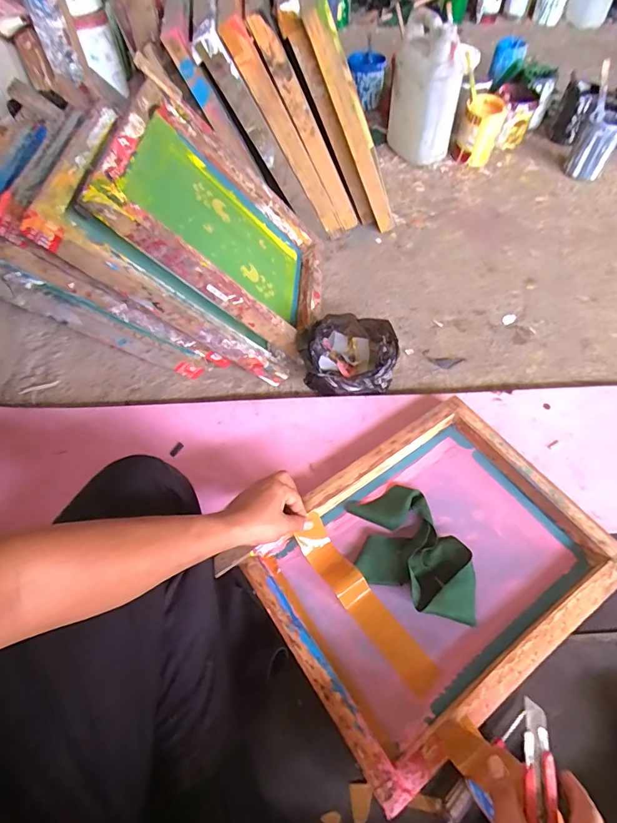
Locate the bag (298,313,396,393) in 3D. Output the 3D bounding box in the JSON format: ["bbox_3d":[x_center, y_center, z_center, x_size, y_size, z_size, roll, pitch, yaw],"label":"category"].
[{"bbox_3d":[0.073,-0.107,0.822,0.174,0.114,0.141,2,57,3],"label":"bag"}]

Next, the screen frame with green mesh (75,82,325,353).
[{"bbox_3d":[-0.154,-0.343,0.820,0.056,0.444,0.359,-22,50,34],"label":"screen frame with green mesh"}]

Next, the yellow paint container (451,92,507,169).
[{"bbox_3d":[0.458,-0.753,1.176,0.113,0.141,0.105,18,59,13],"label":"yellow paint container"}]

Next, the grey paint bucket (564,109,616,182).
[{"bbox_3d":[0.771,-0.712,1.178,0.096,0.135,0.099,27,62,18],"label":"grey paint bucket"}]

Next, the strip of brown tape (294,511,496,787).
[{"bbox_3d":[0.099,0.291,0.582,0.053,0.056,0.333,-33,58,-16],"label":"strip of brown tape"}]

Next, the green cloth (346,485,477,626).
[{"bbox_3d":[0.150,0.211,0.647,0.147,0.042,0.201,-11,57,-6],"label":"green cloth"}]

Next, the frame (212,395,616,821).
[{"bbox_3d":[0.172,0.214,0.626,0.449,0.055,0.342,-32,60,-16],"label":"frame"}]

